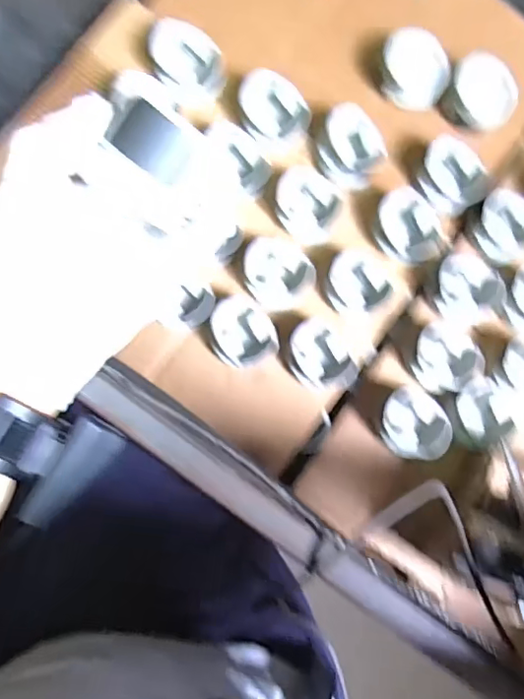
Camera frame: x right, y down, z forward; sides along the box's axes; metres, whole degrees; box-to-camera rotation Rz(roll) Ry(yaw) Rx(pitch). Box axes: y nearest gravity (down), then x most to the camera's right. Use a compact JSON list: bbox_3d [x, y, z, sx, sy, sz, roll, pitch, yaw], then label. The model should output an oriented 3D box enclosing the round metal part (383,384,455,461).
[{"bbox_3d":[0.182,0.089,0.672,0.073,0.039,0.085,-21,86,-7],"label":"round metal part"}]

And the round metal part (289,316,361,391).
[{"bbox_3d":[0.078,0.005,0.688,0.092,0.049,0.087,1,83,-5],"label":"round metal part"}]

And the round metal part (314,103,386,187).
[{"bbox_3d":[0.109,-0.252,0.708,0.083,0.043,0.085,1,83,-5],"label":"round metal part"}]

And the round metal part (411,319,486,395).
[{"bbox_3d":[0.226,0.008,0.686,0.086,0.041,0.087,1,83,-5],"label":"round metal part"}]

